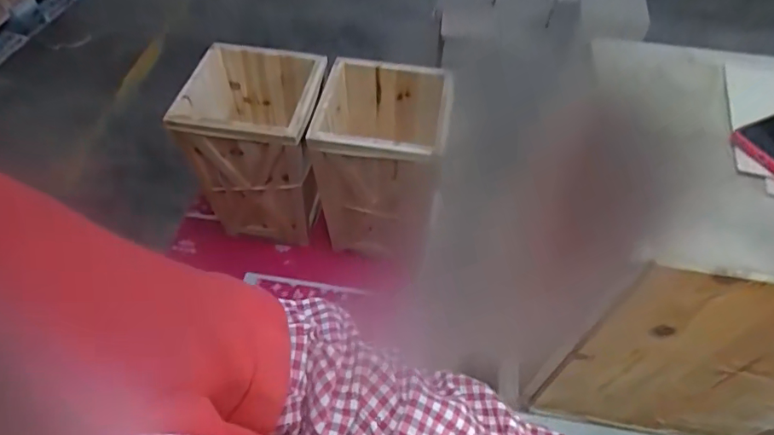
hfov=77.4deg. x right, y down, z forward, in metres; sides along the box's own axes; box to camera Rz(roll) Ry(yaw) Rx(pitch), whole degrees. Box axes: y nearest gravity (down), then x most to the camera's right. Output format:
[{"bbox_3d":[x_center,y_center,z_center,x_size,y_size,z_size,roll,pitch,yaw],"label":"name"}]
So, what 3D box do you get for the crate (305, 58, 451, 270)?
[{"bbox_3d":[-0.013,-0.112,1.050,0.244,0.366,0.251,5,52,3],"label":"crate"}]

